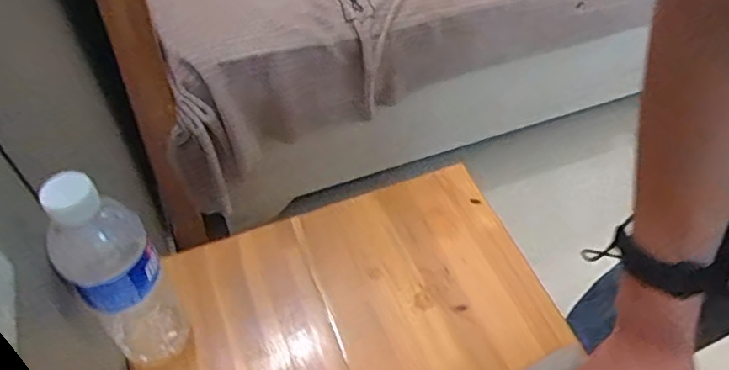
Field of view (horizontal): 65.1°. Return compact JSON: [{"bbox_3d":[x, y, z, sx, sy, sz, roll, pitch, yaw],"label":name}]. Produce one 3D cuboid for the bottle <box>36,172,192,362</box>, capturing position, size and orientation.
[{"bbox_3d":[-0.194,0.074,0.452,0.070,0.230,0.063,-30,59,-19],"label":"bottle"}]

